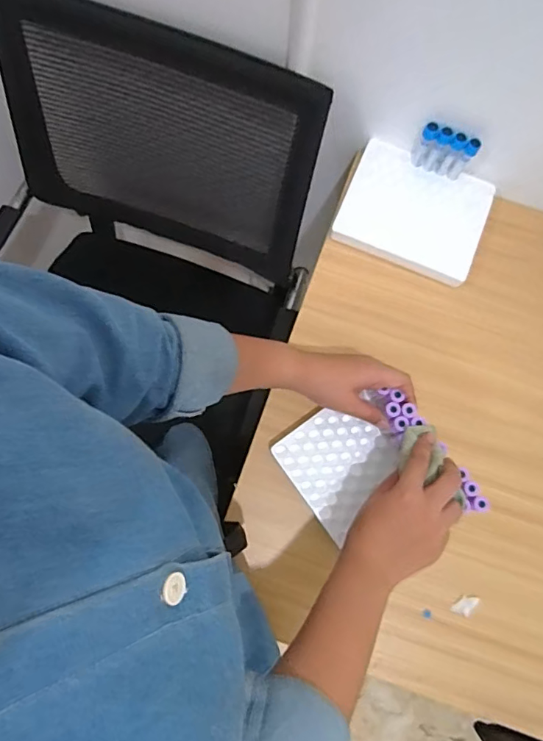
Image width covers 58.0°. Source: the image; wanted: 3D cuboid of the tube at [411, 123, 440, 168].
[{"bbox_3d":[0.186,-0.276,0.596,0.018,0.060,0.017,25,77,4],"label":"tube"}]

